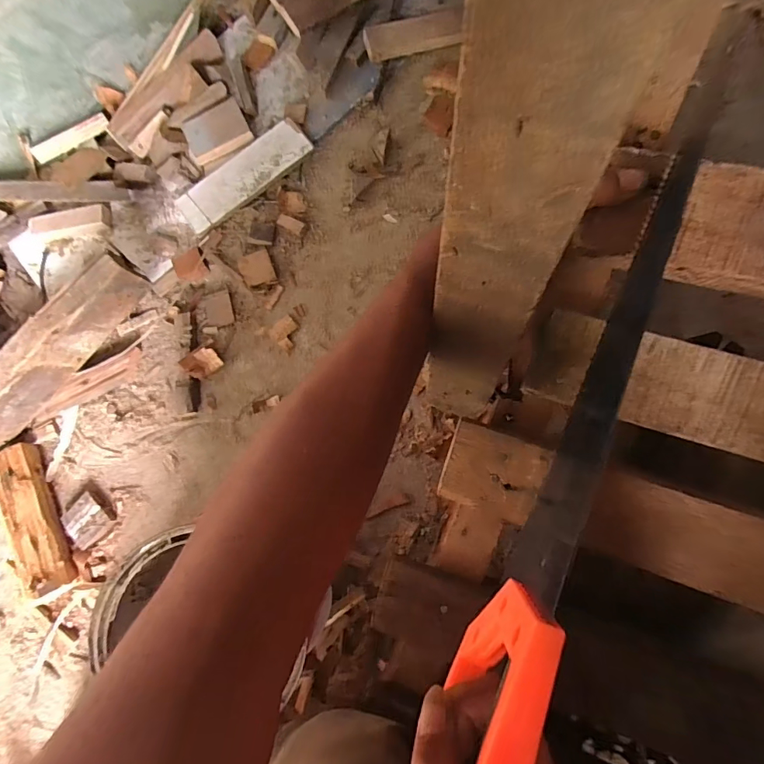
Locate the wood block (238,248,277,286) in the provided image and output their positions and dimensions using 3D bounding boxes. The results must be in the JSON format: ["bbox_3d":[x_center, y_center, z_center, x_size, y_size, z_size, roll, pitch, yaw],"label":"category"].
[{"bbox_3d":[-0.152,-0.139,0.536,0.039,0.010,0.044,-23,78,2],"label":"wood block"}]

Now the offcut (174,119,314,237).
[{"bbox_3d":[-0.175,-0.260,0.552,0.180,0.014,0.065,-41,78,-2],"label":"offcut"}]

